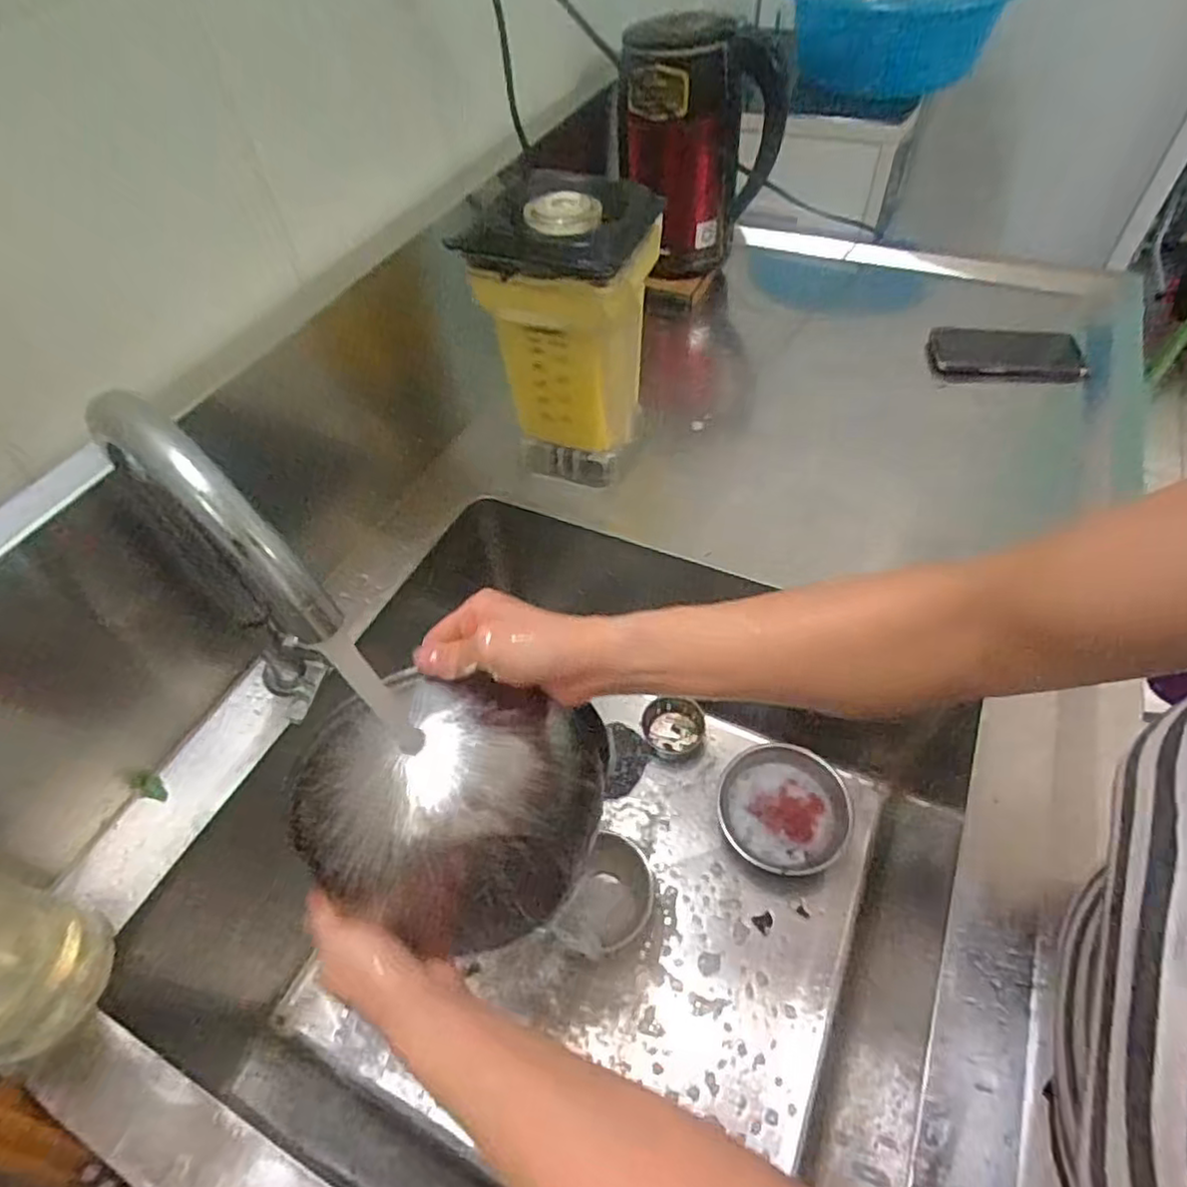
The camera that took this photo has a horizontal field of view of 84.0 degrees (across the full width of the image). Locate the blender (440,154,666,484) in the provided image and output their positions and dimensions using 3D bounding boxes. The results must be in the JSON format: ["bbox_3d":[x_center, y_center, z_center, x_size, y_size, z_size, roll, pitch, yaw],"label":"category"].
[{"bbox_3d":[-0.017,-0.240,0.626,0.147,0.245,0.143,8,54,10],"label":"blender"}]

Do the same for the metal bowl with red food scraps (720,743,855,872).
[{"bbox_3d":[0.209,0.237,0.725,0.131,0.036,0.139,-2,53,3],"label":"metal bowl with red food scraps"}]

